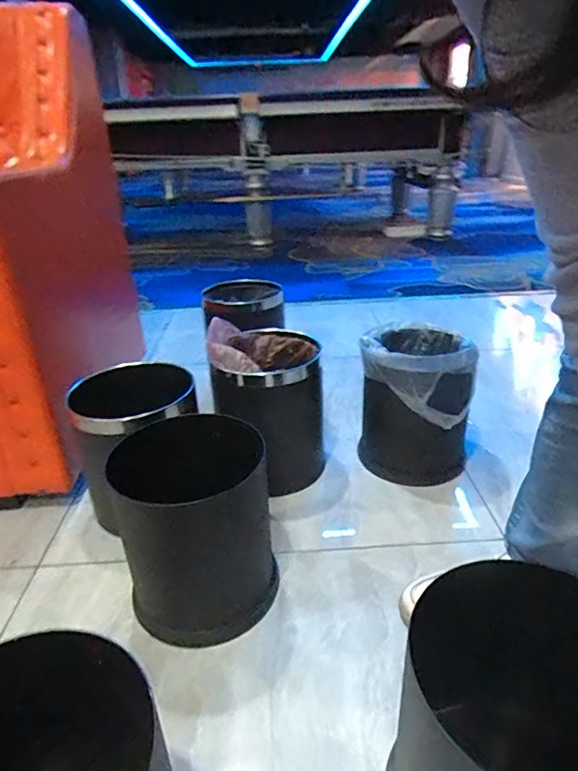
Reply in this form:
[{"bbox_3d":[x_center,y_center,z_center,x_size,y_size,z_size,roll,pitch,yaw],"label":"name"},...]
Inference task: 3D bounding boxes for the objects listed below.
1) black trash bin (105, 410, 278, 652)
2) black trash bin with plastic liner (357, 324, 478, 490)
[{"bbox_3d":[-0.133,0.205,0.731,0.209,0.248,0.224,-3,27,-1],"label":"black trash bin"},{"bbox_3d":[0.258,0.029,1.018,0.203,0.269,0.227,4,28,12],"label":"black trash bin with plastic liner"}]

